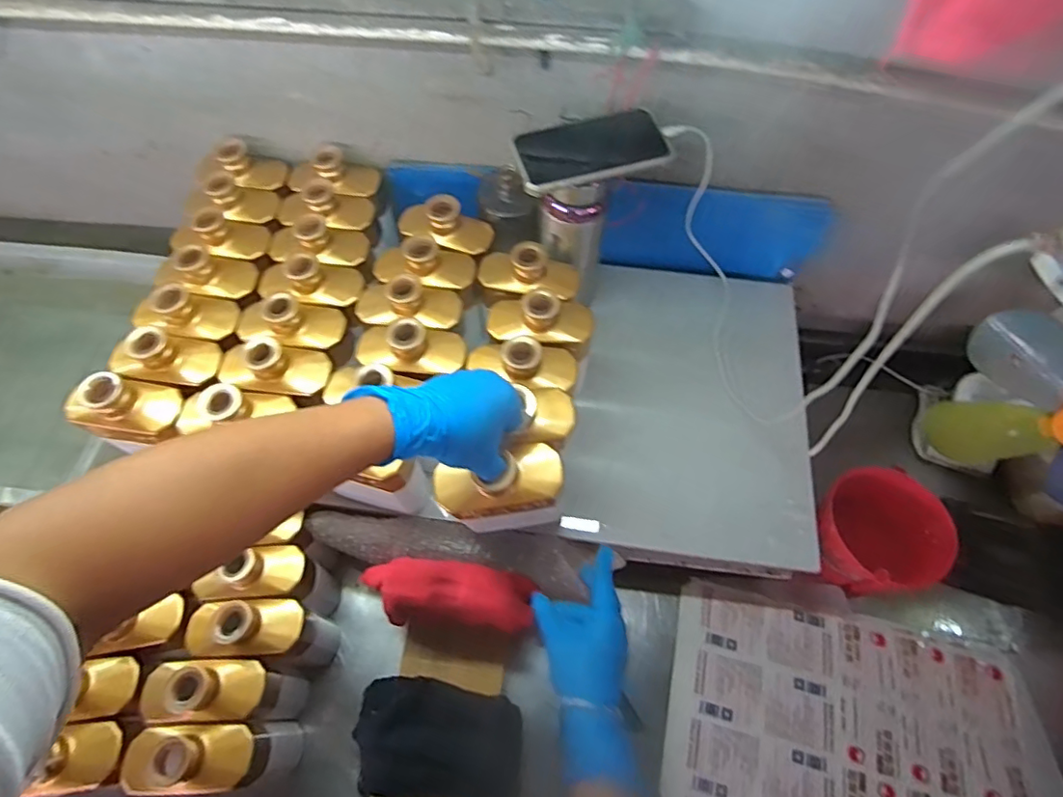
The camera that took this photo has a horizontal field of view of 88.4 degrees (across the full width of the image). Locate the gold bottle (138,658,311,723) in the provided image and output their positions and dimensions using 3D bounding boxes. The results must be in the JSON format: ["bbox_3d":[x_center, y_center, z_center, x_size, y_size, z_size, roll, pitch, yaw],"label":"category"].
[{"bbox_3d":[-0.312,0.307,0.573,0.122,0.172,0.059,1,64,1],"label":"gold bottle"}]

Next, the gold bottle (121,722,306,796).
[{"bbox_3d":[-0.314,0.354,0.546,0.110,0.154,0.053,-1,64,0],"label":"gold bottle"}]

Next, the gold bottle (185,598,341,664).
[{"bbox_3d":[-0.291,0.260,0.600,0.117,0.171,0.066,2,64,1],"label":"gold bottle"}]

